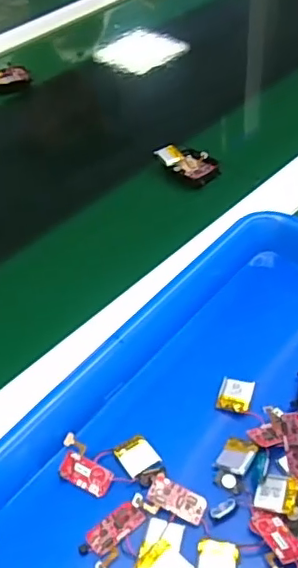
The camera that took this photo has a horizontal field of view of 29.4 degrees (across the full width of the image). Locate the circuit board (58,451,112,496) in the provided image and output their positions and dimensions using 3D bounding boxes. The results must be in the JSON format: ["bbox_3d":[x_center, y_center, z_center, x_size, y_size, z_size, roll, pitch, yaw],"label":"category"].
[{"bbox_3d":[-0.035,0.105,0.312,0.030,0.006,0.015,19,52,19],"label":"circuit board"}]

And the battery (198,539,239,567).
[{"bbox_3d":[0.033,0.136,0.274,0.019,0.006,0.022,3,48,7],"label":"battery"}]

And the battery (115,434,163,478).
[{"bbox_3d":[-0.006,0.097,0.319,0.020,0.008,0.023,-28,52,-20],"label":"battery"}]

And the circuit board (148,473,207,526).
[{"bbox_3d":[0.015,0.113,0.298,0.030,0.007,0.017,18,51,19],"label":"circuit board"}]

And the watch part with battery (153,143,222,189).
[{"bbox_3d":[0.037,-0.109,0.506,0.053,0.017,0.037,33,58,29],"label":"watch part with battery"}]

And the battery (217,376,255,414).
[{"bbox_3d":[0.052,0.066,0.339,0.020,0.004,0.020,9,54,19],"label":"battery"}]

